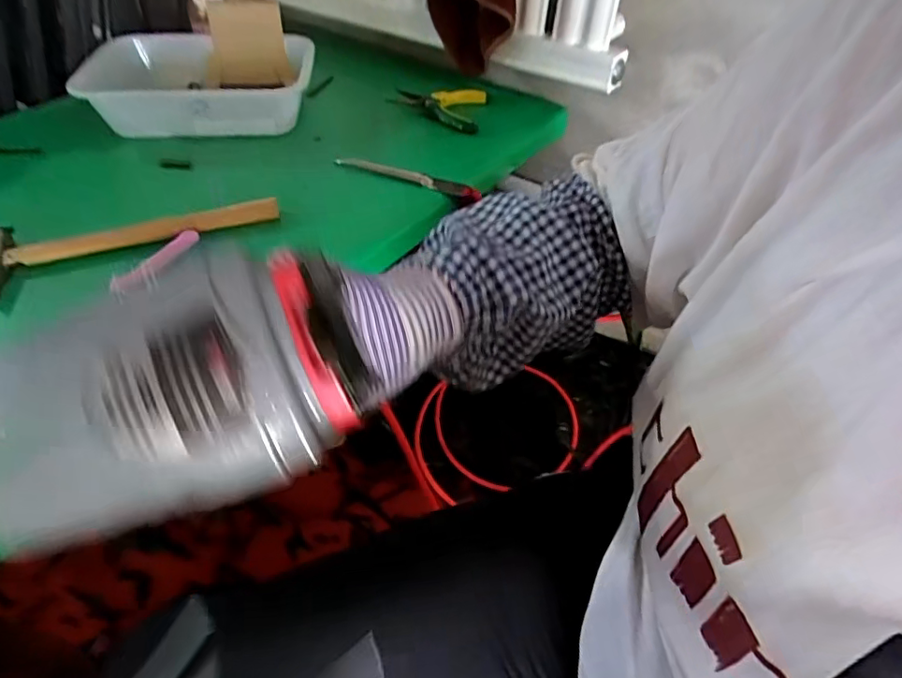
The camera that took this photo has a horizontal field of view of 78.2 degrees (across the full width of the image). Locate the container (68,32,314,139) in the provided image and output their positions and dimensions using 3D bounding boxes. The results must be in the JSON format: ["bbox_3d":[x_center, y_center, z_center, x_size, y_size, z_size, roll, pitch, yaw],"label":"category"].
[{"bbox_3d":[-0.324,-0.336,0.728,0.244,0.062,0.200,-2,47,-7],"label":"container"}]

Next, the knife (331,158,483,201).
[{"bbox_3d":[-0.053,-0.200,0.671,0.183,0.010,0.028,20,49,13],"label":"knife"}]

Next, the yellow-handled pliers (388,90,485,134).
[{"bbox_3d":[-0.019,-0.333,0.791,0.130,0.023,0.102,7,47,1],"label":"yellow-handled pliers"}]

